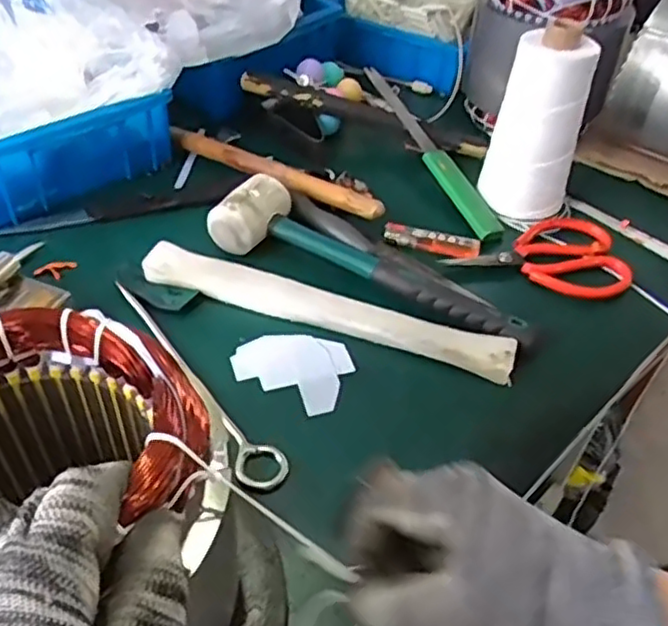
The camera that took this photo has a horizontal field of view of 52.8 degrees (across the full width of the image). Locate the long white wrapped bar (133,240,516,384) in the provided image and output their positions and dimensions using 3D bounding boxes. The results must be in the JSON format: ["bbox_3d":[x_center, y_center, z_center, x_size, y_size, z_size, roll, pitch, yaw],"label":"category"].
[{"bbox_3d":[-0.008,-0.003,0.529,0.298,0.026,0.030,15,45,10],"label":"long white wrapped bar"}]

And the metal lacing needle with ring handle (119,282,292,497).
[{"bbox_3d":[-0.101,0.043,0.488,0.031,0.013,0.216,-25,52,-27],"label":"metal lacing needle with ring handle"}]

